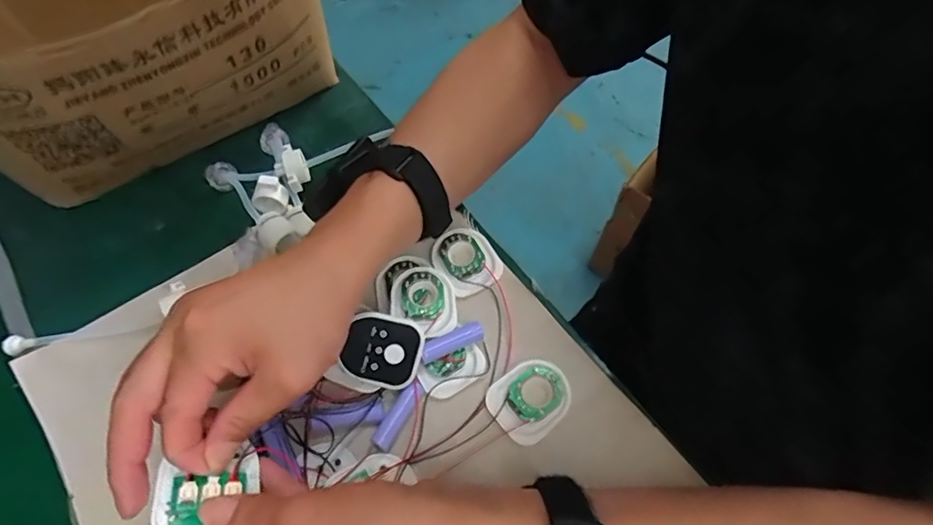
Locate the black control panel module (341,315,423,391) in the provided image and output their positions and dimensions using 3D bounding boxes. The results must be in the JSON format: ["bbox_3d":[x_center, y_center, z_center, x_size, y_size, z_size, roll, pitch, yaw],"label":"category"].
[{"bbox_3d":[-0.056,0.061,0.362,0.048,0.005,0.050,15,97,-8],"label":"black control panel module"}]

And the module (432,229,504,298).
[{"bbox_3d":[0.000,-0.002,0.421,0.045,0.007,0.055,-32,65,-16],"label":"module"}]

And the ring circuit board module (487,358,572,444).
[{"bbox_3d":[0.045,0.095,0.376,0.058,0.010,0.048,-36,66,-18],"label":"ring circuit board module"}]

